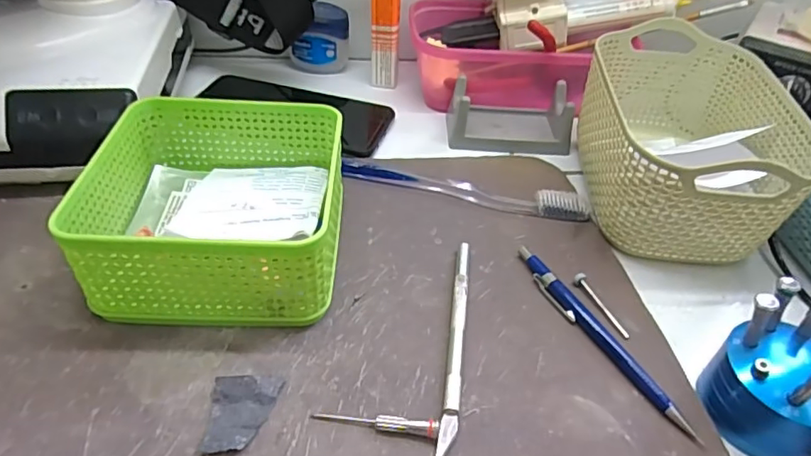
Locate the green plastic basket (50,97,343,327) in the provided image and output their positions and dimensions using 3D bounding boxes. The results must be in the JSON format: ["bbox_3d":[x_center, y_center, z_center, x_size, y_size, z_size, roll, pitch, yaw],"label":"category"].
[{"bbox_3d":[-0.104,-0.015,0.316,0.125,0.062,0.132,2,43,-4],"label":"green plastic basket"}]

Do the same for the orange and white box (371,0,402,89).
[{"bbox_3d":[-0.018,-0.177,0.483,0.026,0.098,0.037,1,43,-5],"label":"orange and white box"}]

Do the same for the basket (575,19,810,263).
[{"bbox_3d":[0.188,-0.060,0.375,0.113,0.087,0.177,6,43,0],"label":"basket"}]

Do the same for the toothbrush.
[{"bbox_3d":[0.041,-0.027,0.383,0.172,0.010,0.020,10,43,5],"label":"toothbrush"}]

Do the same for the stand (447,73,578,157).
[{"bbox_3d":[0.083,-0.095,0.440,0.098,0.035,0.055,4,43,-2],"label":"stand"}]

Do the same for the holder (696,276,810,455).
[{"bbox_3d":[0.180,0.067,0.252,0.053,0.067,0.057,3,43,-3],"label":"holder"}]

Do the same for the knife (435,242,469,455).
[{"bbox_3d":[0.028,0.059,0.291,0.009,0.007,0.136,9,43,3],"label":"knife"}]

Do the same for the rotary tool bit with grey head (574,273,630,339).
[{"bbox_3d":[0.115,0.044,0.315,0.008,0.004,0.047,-14,46,-20],"label":"rotary tool bit with grey head"}]

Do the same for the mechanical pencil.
[{"bbox_3d":[0.104,0.057,0.298,0.010,0.009,0.133,-18,48,-23],"label":"mechanical pencil"}]

